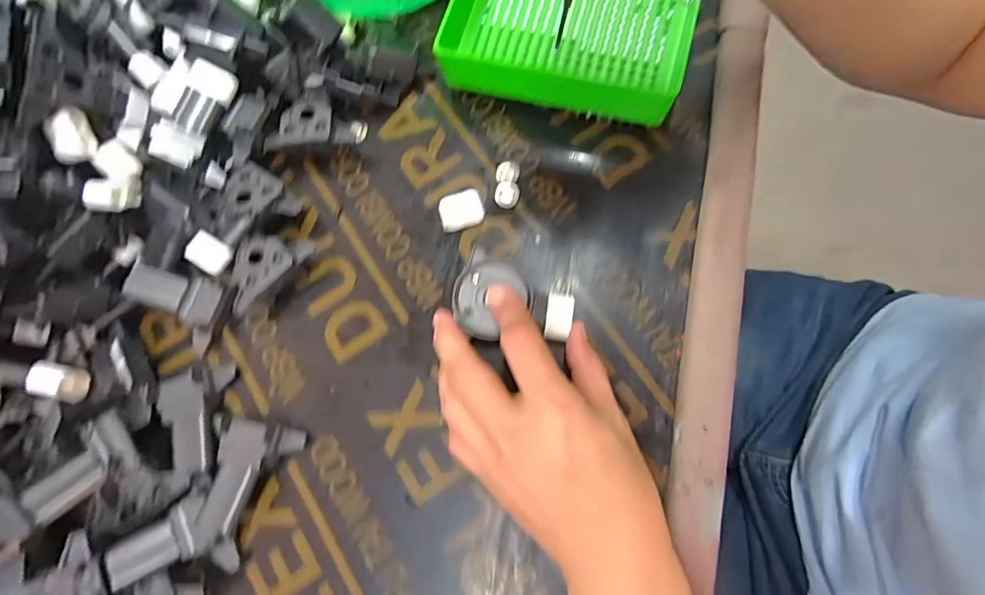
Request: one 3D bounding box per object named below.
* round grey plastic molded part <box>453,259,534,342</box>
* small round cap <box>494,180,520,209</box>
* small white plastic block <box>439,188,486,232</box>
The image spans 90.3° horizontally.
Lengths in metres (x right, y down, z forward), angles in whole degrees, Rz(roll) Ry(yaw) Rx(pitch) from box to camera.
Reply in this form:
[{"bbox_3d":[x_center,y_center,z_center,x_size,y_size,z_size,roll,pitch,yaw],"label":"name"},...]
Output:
[{"bbox_3d":[-0.001,-0.002,0.272,0.038,0.008,0.047,44,80,8],"label":"round grey plastic molded part"},{"bbox_3d":[0.009,-0.066,0.309,0.015,0.004,0.017,11,77,1],"label":"small round cap"},{"bbox_3d":[-0.019,-0.054,0.305,0.027,0.010,0.020,-21,75,-1],"label":"small white plastic block"}]

